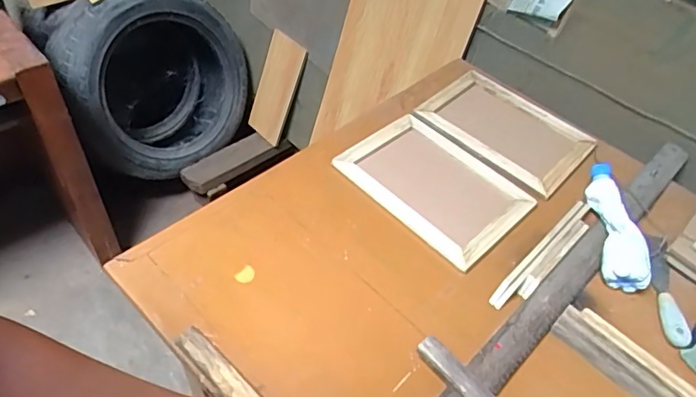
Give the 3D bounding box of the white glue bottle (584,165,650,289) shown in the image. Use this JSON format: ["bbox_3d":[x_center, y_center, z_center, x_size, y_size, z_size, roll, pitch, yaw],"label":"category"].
[{"bbox_3d":[0.423,0.041,0.803,0.065,0.054,0.220,11,46,4],"label":"white glue bottle"}]

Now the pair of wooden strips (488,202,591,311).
[{"bbox_3d":[0.308,0.085,0.774,0.258,0.020,0.038,-34,58,-32],"label":"pair of wooden strips"}]

